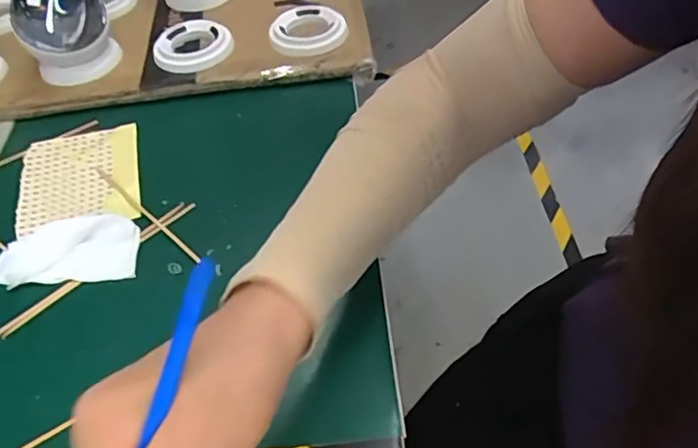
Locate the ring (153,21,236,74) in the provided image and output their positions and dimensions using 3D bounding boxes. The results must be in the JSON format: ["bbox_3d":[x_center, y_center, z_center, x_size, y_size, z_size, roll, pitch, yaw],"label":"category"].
[{"bbox_3d":[-0.147,-0.162,0.543,0.070,0.017,0.065,-3,49,3],"label":"ring"}]

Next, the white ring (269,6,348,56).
[{"bbox_3d":[-0.038,-0.177,0.541,0.064,0.018,0.075,26,57,25],"label":"white ring"}]

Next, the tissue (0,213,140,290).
[{"bbox_3d":[-0.191,0.018,0.404,0.090,0.014,0.048,-7,49,0],"label":"tissue"}]

